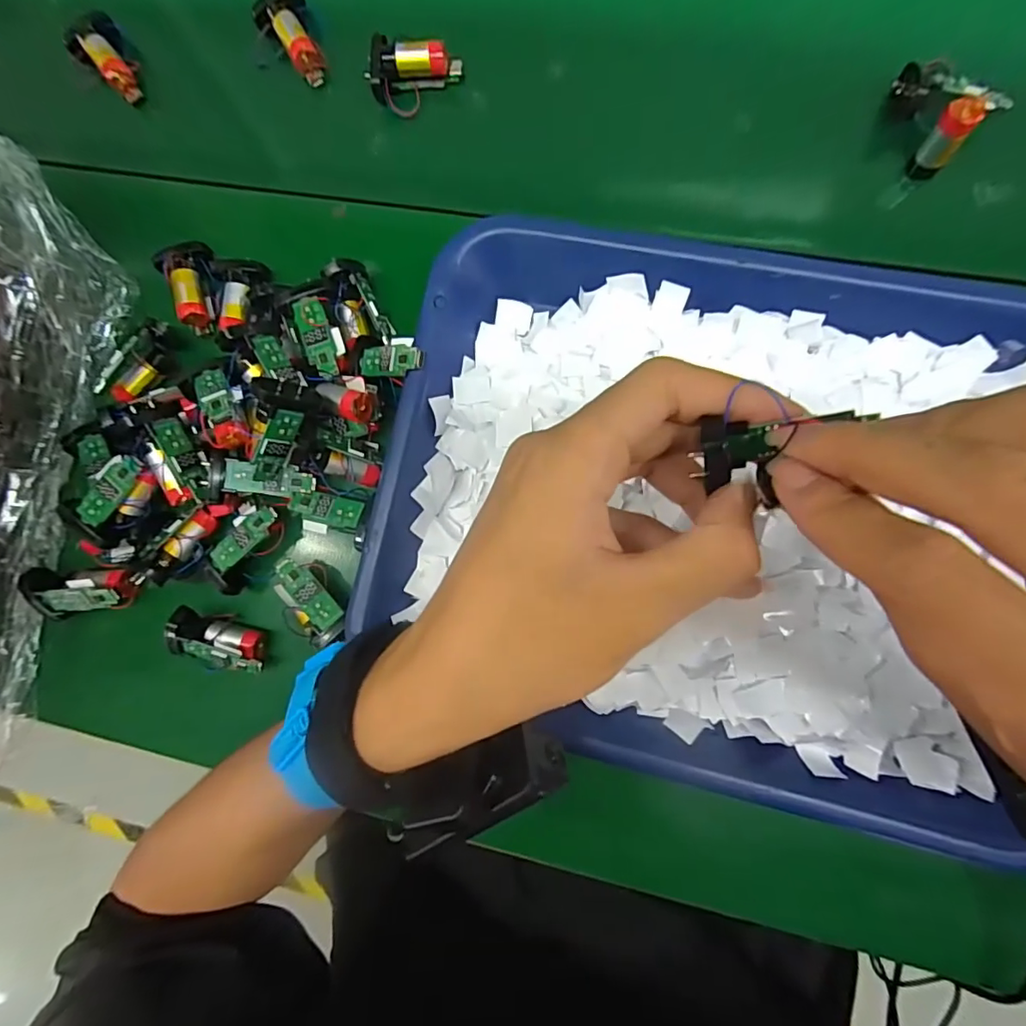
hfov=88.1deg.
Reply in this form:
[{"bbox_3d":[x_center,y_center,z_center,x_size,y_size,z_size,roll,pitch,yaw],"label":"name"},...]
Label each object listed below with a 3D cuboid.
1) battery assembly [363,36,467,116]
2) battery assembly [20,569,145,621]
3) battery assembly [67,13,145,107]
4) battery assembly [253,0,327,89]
[{"bbox_3d":[-0.058,-0.255,0.312,0.050,0.019,0.036,10,89,7],"label":"battery assembly"},{"bbox_3d":[-0.242,0.045,0.299,0.060,0.023,0.027,-3,87,6],"label":"battery assembly"},{"bbox_3d":[-0.255,-0.289,0.341,0.032,0.025,0.047,-43,84,3],"label":"battery assembly"},{"bbox_3d":[-0.133,-0.290,0.322,0.032,0.020,0.049,-28,85,5],"label":"battery assembly"}]

